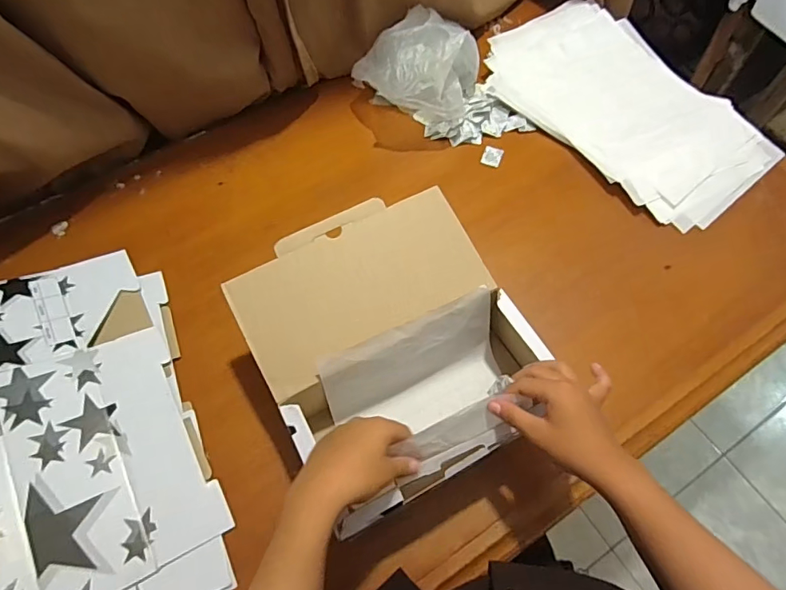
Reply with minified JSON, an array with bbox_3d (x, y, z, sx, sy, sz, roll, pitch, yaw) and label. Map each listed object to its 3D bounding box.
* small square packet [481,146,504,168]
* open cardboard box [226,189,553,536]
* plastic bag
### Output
[{"bbox_3d":[0.161,-0.224,0.787,0.030,0.004,0.040,18,65,13],"label":"small square packet"},{"bbox_3d":[0.001,0.068,0.574,0.270,0.175,0.284,-27,64,-10],"label":"open cardboard box"},{"bbox_3d":[0.040,-0.374,0.799,0.184,0.137,0.212,16,65,12],"label":"plastic bag"}]

